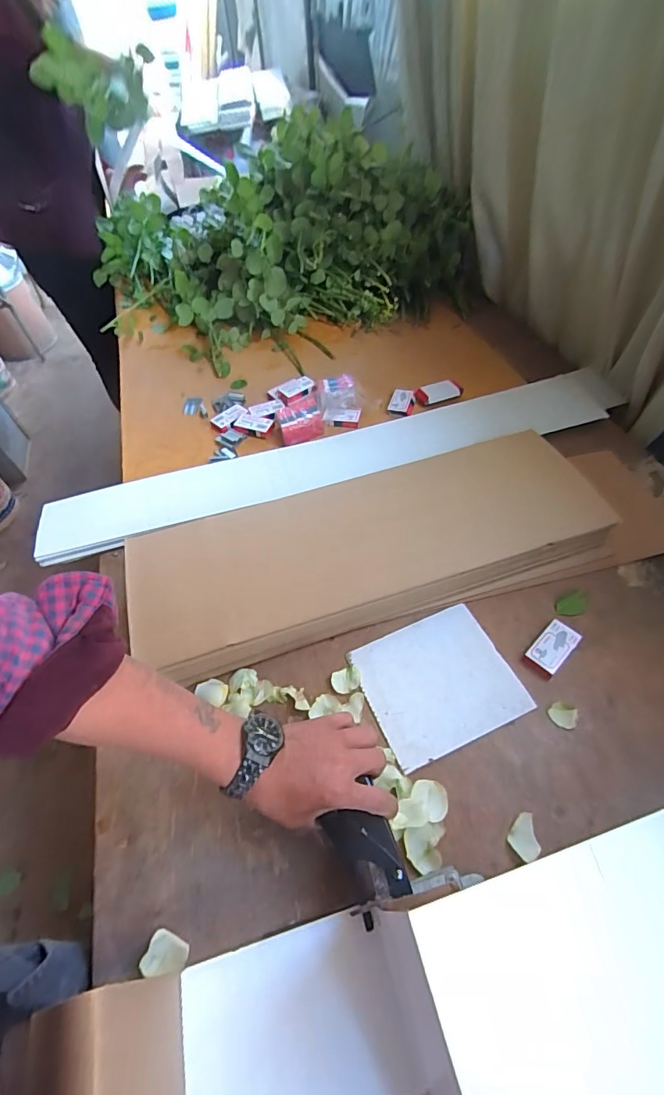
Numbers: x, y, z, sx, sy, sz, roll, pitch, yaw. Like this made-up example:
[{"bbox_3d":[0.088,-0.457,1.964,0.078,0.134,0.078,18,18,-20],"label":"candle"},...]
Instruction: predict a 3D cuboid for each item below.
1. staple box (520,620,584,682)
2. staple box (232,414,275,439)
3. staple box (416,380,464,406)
[{"bbox_3d":[0.271,0.124,0.561,0.073,0.012,0.040,-39,60,-23],"label":"staple box"},{"bbox_3d":[-0.148,-0.230,0.863,0.074,0.015,0.046,16,55,15],"label":"staple box"},{"bbox_3d":[0.211,-0.301,0.882,0.087,0.020,0.046,-22,55,-13],"label":"staple box"}]

